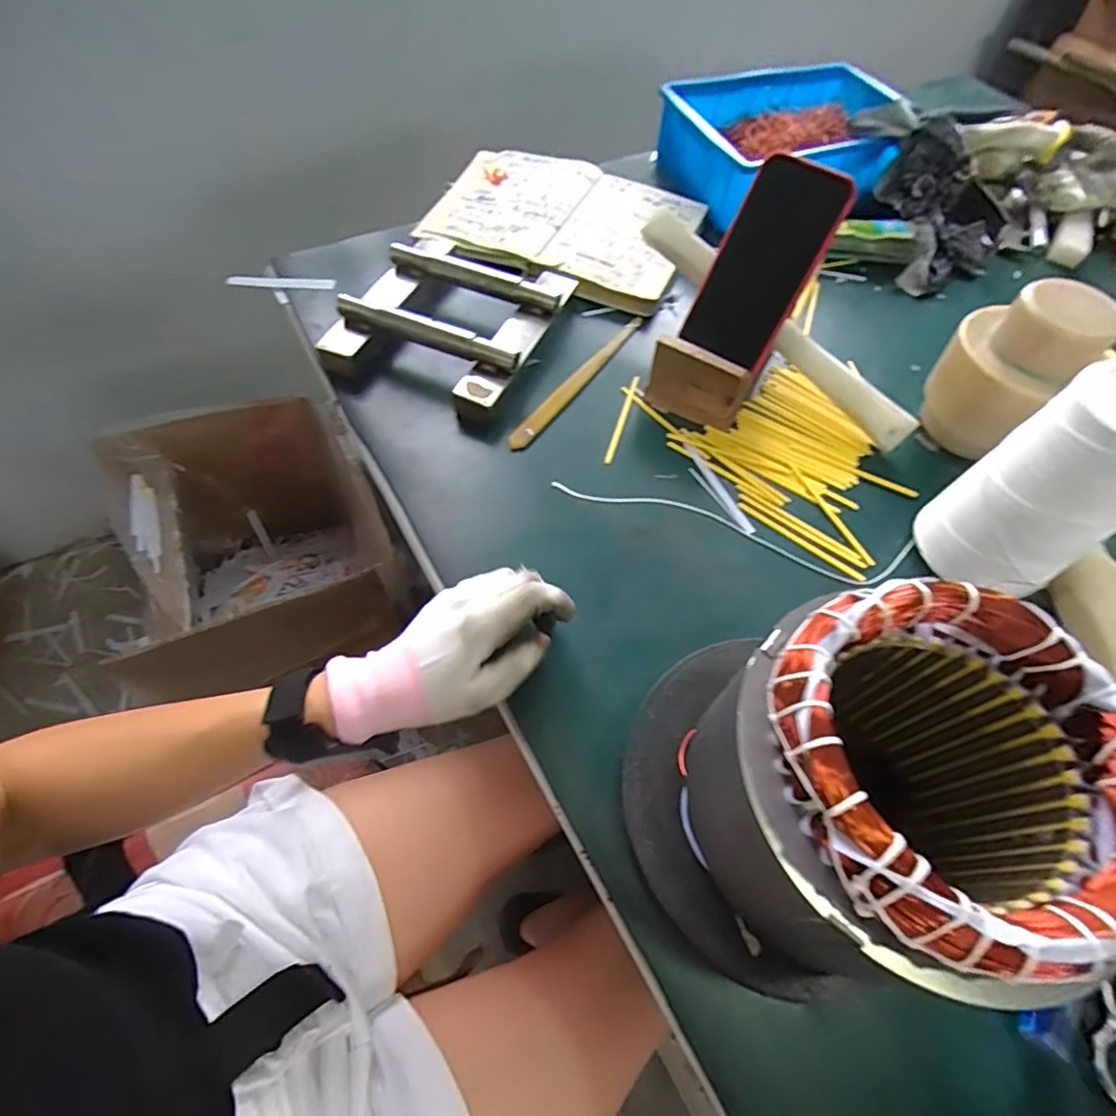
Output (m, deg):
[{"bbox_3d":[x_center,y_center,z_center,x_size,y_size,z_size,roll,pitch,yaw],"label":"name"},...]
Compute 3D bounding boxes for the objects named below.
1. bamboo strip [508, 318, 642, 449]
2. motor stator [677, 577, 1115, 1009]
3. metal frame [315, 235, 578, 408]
[{"bbox_3d":[0.021,-0.170,0.542,0.017,0.007,0.214,31,62,15],"label":"bamboo strip"},{"bbox_3d":[0.139,0.111,0.269,0.132,0.165,0.133,1,59,-2],"label":"motor stator"},{"bbox_3d":[-0.100,-0.235,0.553,0.181,0.055,0.199,20,60,9],"label":"metal frame"}]

